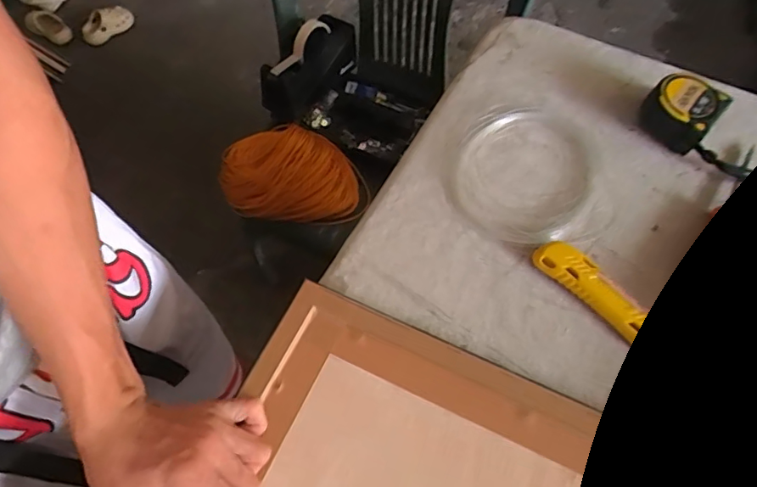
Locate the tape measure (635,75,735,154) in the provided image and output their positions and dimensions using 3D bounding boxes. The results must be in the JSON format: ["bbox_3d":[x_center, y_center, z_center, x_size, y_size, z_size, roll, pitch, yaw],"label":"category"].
[{"bbox_3d":[0.298,-0.132,0.507,0.065,0.041,0.063,39,71,20],"label":"tape measure"}]

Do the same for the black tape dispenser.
[{"bbox_3d":[-0.122,-0.322,0.939,0.068,0.106,0.211,35,69,19],"label":"black tape dispenser"}]

